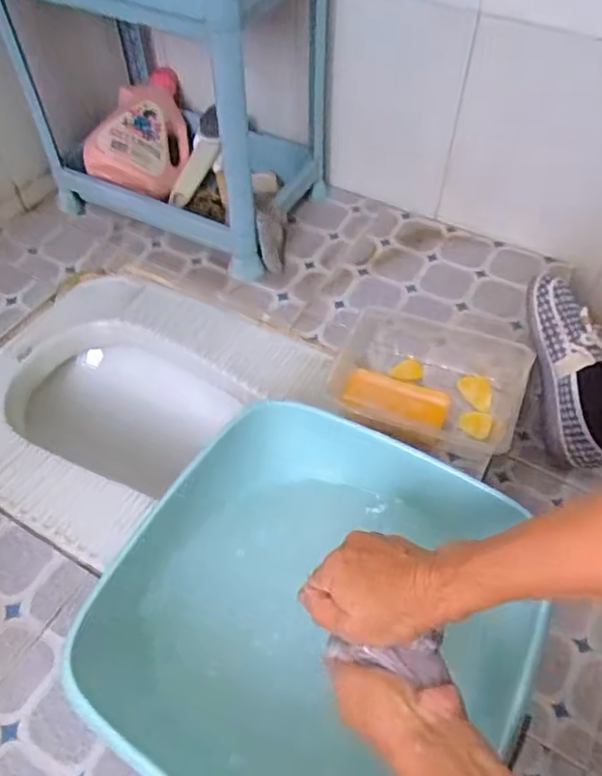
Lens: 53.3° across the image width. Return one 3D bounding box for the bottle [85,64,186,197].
[{"bbox_3d":[-0.257,-0.409,0.964,0.136,0.097,0.247,-2,54,0],"label":"bottle"}]

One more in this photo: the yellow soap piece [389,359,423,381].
[{"bbox_3d":[0.135,-0.023,0.759,0.038,0.013,0.028,13,52,13],"label":"yellow soap piece"}]

